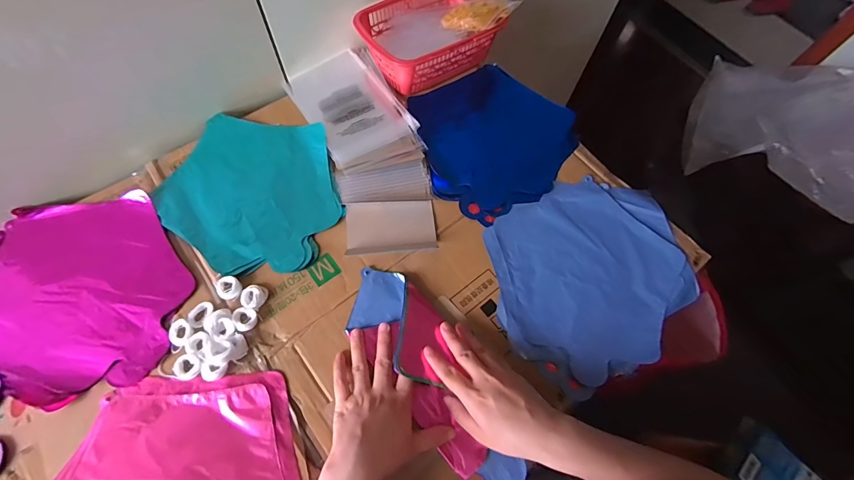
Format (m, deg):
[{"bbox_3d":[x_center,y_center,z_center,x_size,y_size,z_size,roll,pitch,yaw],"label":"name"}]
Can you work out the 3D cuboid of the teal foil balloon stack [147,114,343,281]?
[{"bbox_3d":[-0.232,-0.067,0.508,0.218,0.007,0.247,-15,66,-10],"label":"teal foil balloon stack"}]

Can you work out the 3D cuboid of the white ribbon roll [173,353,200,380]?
[{"bbox_3d":[-0.254,0.134,0.409,0.027,0.006,0.028,1,64,-2],"label":"white ribbon roll"}]

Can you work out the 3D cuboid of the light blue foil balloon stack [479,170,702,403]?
[{"bbox_3d":[0.208,0.037,0.489,0.268,0.017,0.228,-29,69,-16],"label":"light blue foil balloon stack"}]

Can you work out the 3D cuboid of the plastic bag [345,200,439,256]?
[{"bbox_3d":[-0.046,-0.018,0.493,0.112,0.008,0.075,-6,65,-6],"label":"plastic bag"}]

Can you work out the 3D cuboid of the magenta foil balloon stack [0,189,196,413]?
[{"bbox_3d":[-0.401,0.057,0.445,0.236,0.020,0.235,1,64,-3],"label":"magenta foil balloon stack"}]

